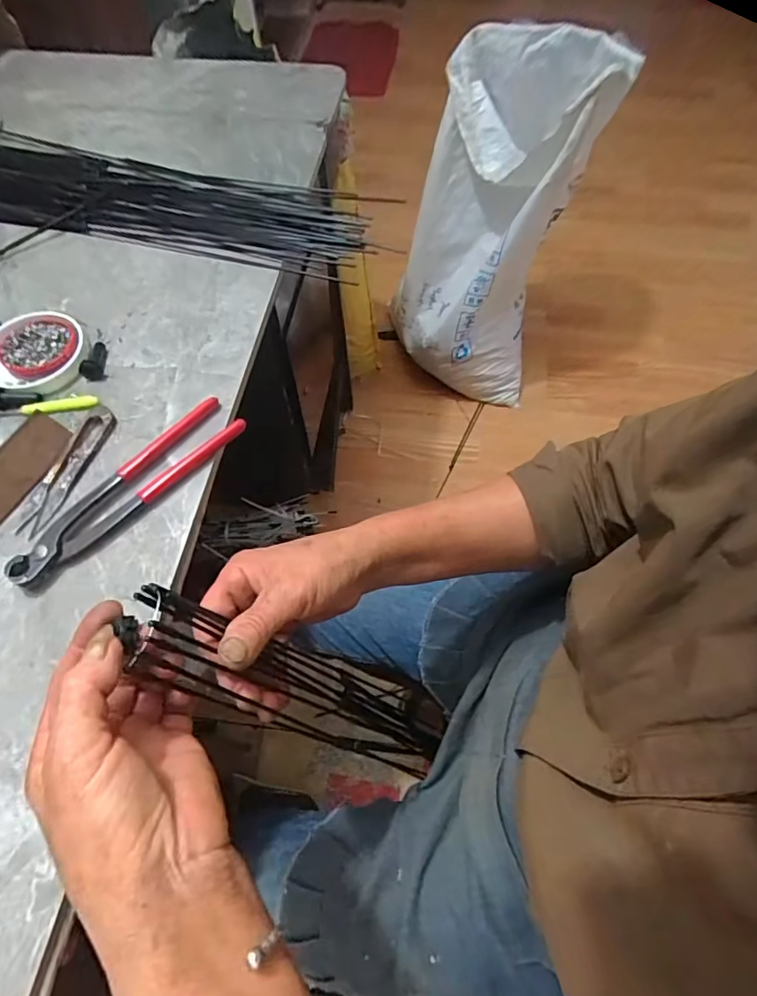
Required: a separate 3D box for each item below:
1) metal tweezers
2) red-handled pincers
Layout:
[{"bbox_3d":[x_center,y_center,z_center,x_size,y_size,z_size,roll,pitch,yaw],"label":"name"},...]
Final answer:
[{"bbox_3d":[-0.247,-0.024,0.415,0.025,0.004,0.118,15,62,8],"label":"metal tweezers"},{"bbox_3d":[-0.191,-0.009,0.401,0.043,0.013,0.192,40,68,19],"label":"red-handled pincers"}]

